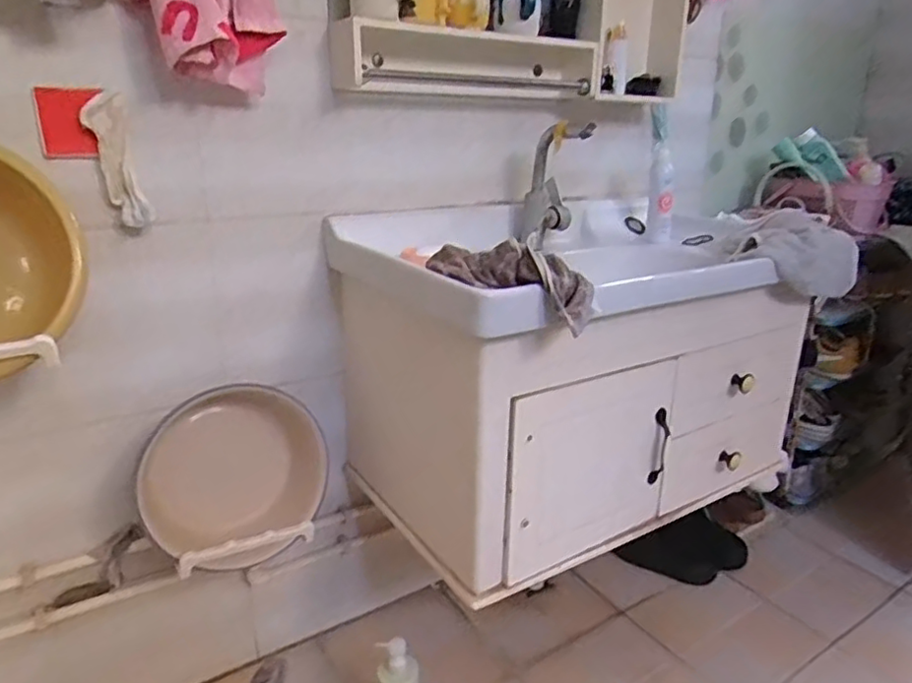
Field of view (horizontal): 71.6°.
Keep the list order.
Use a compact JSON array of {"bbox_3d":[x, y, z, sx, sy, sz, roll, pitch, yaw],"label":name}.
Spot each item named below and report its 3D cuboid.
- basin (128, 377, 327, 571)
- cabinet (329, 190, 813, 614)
[{"bbox_3d":[-0.350,0.208,1.009,0.279,0.265,0.129,-26,2,-20],"label":"basin"},{"bbox_3d":[0.211,0.032,1.162,0.752,0.478,0.487,-12,23,-33],"label":"cabinet"}]

